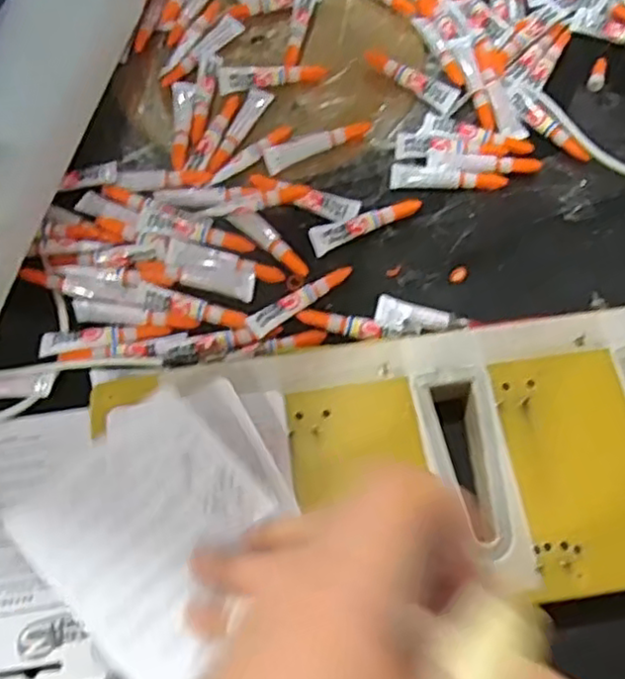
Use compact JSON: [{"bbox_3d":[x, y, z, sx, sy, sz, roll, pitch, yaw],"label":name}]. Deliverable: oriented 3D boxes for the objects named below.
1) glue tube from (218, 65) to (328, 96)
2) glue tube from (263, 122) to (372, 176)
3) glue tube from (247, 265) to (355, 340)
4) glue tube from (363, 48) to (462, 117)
[{"bbox_3d":[-0.032,-0.213,0.554,0.087,0.013,0.018,-10,68,-4],"label":"glue tube"},{"bbox_3d":[0.005,-0.153,0.536,0.087,0.007,0.020,-21,69,-8],"label":"glue tube"},{"bbox_3d":[-0.009,-0.030,0.486,0.084,0.007,0.019,-35,71,-13],"label":"glue tube"},{"bbox_3d":[0.078,-0.212,0.557,0.084,0.007,0.025,33,72,13],"label":"glue tube"}]

